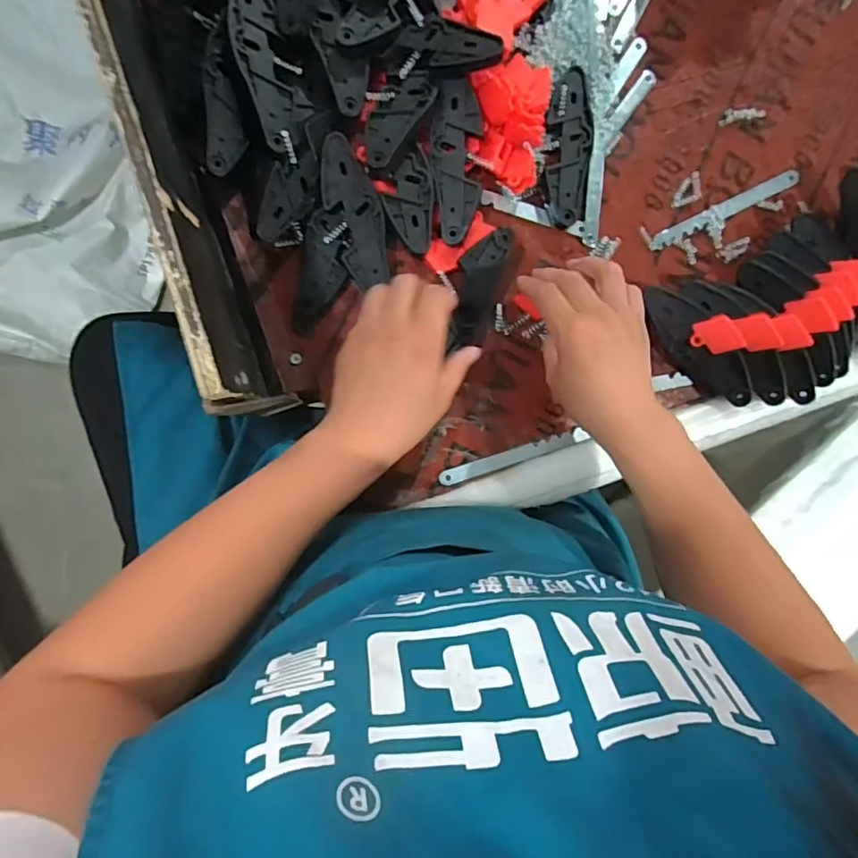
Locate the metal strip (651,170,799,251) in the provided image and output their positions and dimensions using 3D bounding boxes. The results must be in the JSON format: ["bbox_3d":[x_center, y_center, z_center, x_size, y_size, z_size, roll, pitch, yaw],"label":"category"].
[{"bbox_3d":[0.262,-0.194,0.487,0.151,0.004,0.014,-26,95,-5],"label":"metal strip"}]

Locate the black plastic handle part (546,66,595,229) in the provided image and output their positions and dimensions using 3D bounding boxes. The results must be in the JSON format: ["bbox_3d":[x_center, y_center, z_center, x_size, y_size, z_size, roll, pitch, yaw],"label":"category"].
[{"bbox_3d":[0.116,-0.232,0.459,0.041,0.016,0.123,4,92,-7],"label":"black plastic handle part"}]

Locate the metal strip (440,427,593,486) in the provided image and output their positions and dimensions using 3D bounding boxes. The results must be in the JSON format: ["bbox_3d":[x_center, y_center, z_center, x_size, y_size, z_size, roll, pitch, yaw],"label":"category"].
[{"bbox_3d":[0.072,0.024,0.468,0.128,0.004,0.014,-17,95,-6],"label":"metal strip"}]

